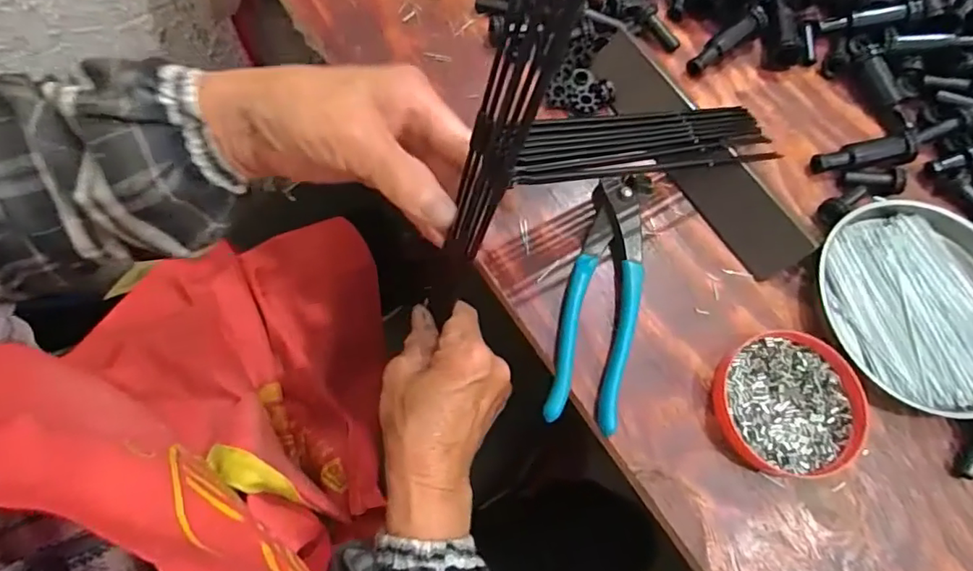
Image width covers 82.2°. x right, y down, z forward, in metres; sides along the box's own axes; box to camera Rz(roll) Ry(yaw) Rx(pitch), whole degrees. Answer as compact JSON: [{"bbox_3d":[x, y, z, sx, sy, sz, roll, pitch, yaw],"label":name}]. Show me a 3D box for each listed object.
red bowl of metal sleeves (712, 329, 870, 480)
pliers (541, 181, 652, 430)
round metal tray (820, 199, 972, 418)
[{"bbox_3d":[0.173,0.069,0.321,0.083,0.013,0.079,2,68,-5],"label":"red bowl of metal sleeves"},{"bbox_3d":[0.070,0.005,0.337,0.041,0.013,0.158,15,68,0],"label":"pliers"},{"bbox_3d":[0.273,0.011,0.343,0.123,0.014,0.131,-2,69,-6],"label":"round metal tray"}]

